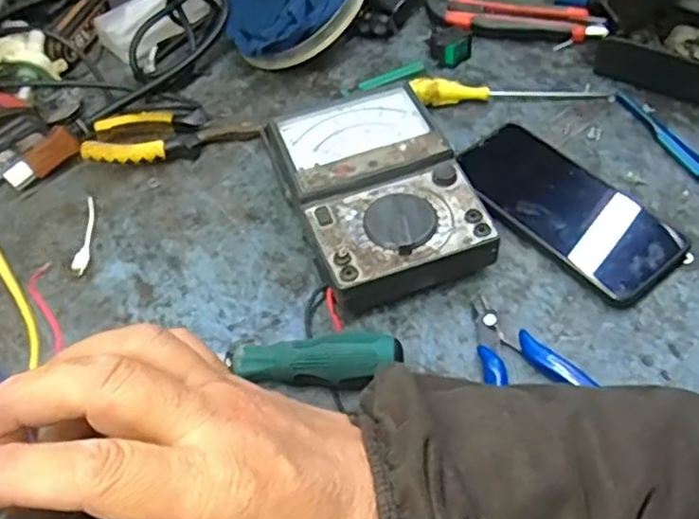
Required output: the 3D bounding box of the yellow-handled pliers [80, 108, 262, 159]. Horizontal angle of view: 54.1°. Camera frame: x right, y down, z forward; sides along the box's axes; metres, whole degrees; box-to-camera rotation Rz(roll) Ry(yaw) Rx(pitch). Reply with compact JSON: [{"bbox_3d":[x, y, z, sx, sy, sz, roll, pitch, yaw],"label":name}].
[{"bbox_3d":[-0.141,-0.099,0.553,0.133,0.023,0.047,-6,53,1],"label":"yellow-handled pliers"}]

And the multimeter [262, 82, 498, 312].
[{"bbox_3d":[0.017,-0.047,0.479,0.113,0.050,0.167,-19,54,-9],"label":"multimeter"}]

